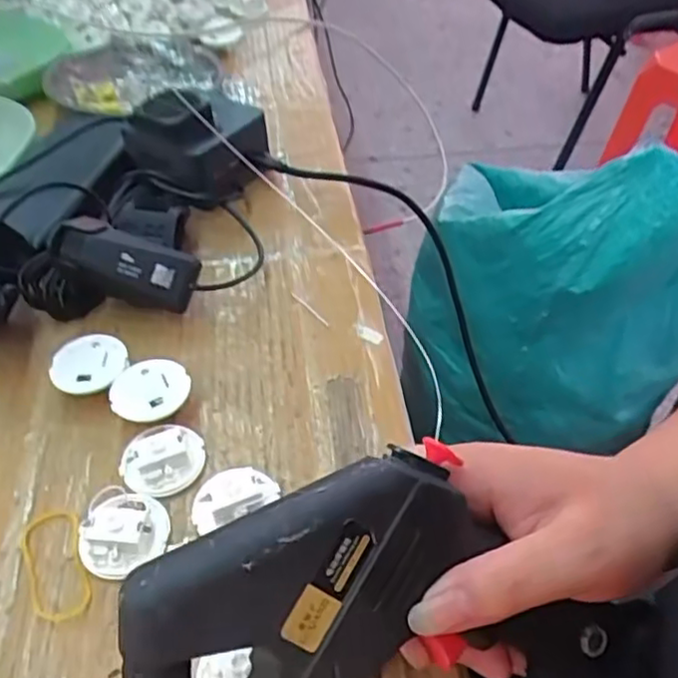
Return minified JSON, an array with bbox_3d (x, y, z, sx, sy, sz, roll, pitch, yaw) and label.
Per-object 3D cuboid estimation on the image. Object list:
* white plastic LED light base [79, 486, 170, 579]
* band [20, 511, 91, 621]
[{"bbox_3d":[-0.095,0.082,0.292,0.038,0.016,0.037,-1,46,1],"label":"white plastic LED light base"},{"bbox_3d":[-0.123,0.096,0.288,0.025,0.004,0.052,-18,48,-15],"label":"band"}]

